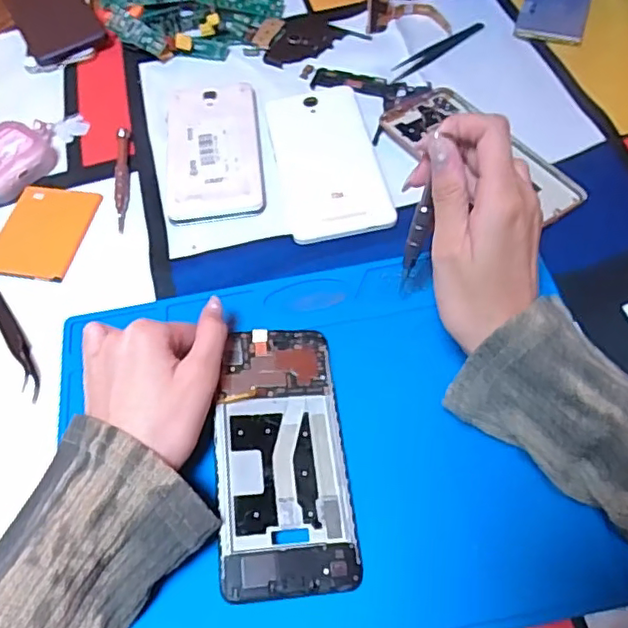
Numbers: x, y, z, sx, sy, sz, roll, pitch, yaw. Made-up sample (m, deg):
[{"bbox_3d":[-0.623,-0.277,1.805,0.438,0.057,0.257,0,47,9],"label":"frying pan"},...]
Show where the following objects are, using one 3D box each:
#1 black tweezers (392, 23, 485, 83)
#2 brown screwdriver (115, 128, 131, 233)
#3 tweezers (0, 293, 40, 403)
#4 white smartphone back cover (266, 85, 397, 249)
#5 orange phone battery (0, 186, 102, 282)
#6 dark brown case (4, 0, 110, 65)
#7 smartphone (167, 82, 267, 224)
[{"bbox_3d":[0.107,-0.231,0.522,0.104,0.004,0.019,-35,63,-16],"label":"black tweezers"},{"bbox_3d":[-0.148,-0.106,0.465,0.010,0.009,0.102,-9,59,-2],"label":"brown screwdriver"},{"bbox_3d":[-0.199,0.012,0.393,0.012,0.016,0.123,-31,62,-14],"label":"tweezers"},{"bbox_3d":[0.010,-0.120,0.458,0.073,0.009,0.153,-11,59,-2],"label":"white smartphone back cover"},{"bbox_3d":[-0.201,-0.061,0.444,0.065,0.004,0.080,8,60,9],"label":"orange phone battery"},{"bbox_3d":[-0.252,-0.288,0.580,0.070,0.012,0.131,-27,61,-12],"label":"dark brown case"},{"bbox_3d":[-0.078,-0.132,0.471,0.071,0.010,0.143,-8,59,-1],"label":"smartphone"}]

